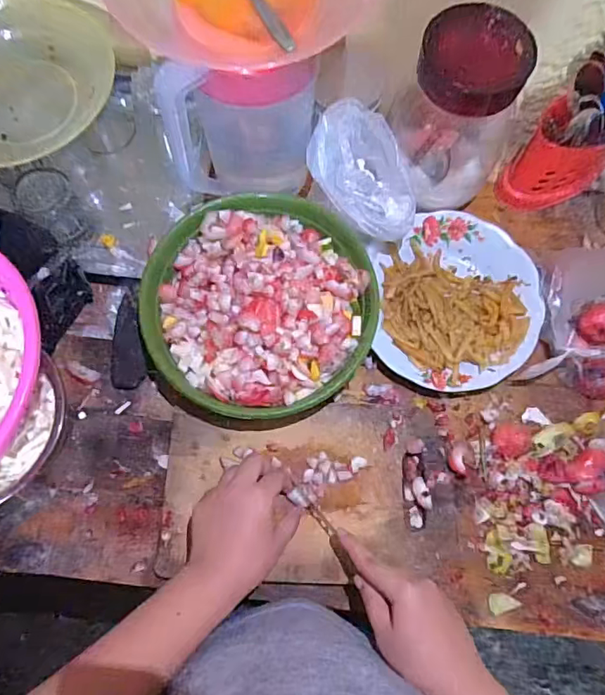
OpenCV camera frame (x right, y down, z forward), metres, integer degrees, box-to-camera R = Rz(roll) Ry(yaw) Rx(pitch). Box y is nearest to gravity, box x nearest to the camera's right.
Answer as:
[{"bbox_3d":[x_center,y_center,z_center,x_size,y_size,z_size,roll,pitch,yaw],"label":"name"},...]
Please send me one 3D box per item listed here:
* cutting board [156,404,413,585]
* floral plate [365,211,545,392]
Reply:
[{"bbox_3d":[-0.017,0.148,0.524,0.250,0.017,0.173,0,74,-1],"label":"cutting board"},{"bbox_3d":[0.175,-0.055,0.577,0.182,0.035,0.207,0,74,-1],"label":"floral plate"}]

